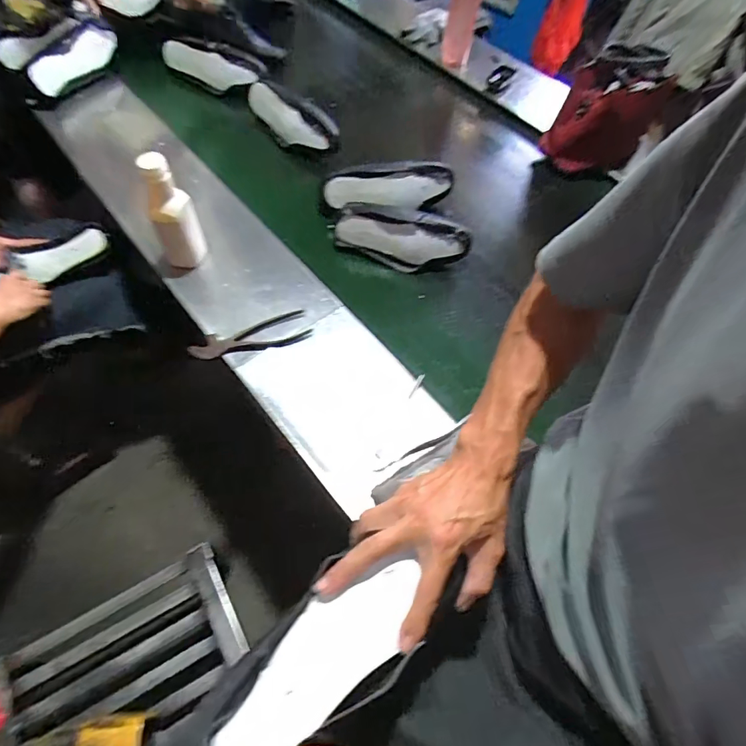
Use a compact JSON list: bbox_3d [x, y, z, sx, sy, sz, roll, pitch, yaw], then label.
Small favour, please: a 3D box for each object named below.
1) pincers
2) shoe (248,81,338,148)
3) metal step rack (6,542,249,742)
[{"bbox_3d":[-0.203,-0.059,0.793,0.194,0.015,0.062,-19,61,-16],"label":"pincers"},{"bbox_3d":[-0.186,-0.600,1.121,0.265,0.076,0.097,39,62,18],"label":"shoe"},{"bbox_3d":[-0.472,0.559,0.929,0.407,0.035,0.261,-27,64,-20],"label":"metal step rack"}]

